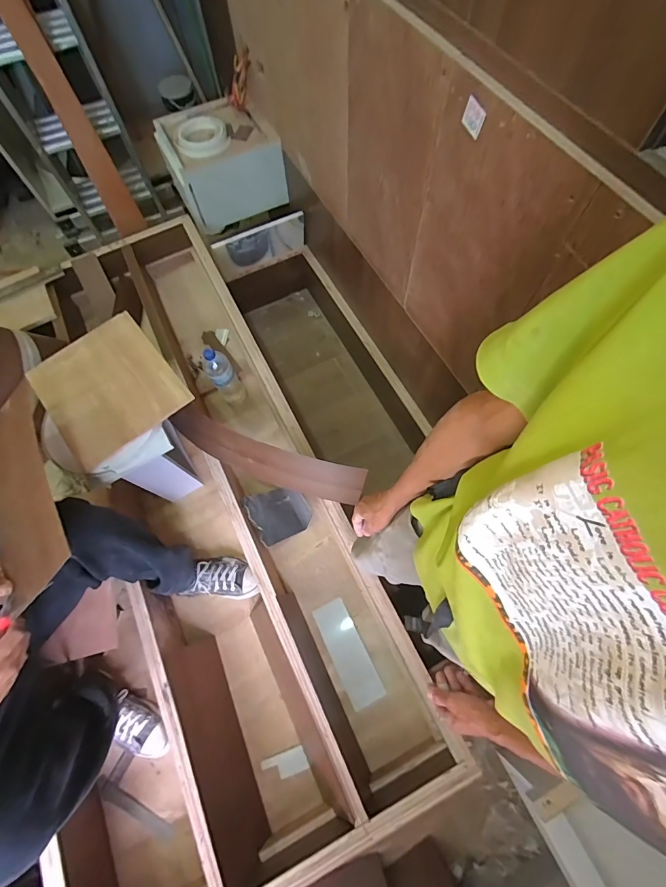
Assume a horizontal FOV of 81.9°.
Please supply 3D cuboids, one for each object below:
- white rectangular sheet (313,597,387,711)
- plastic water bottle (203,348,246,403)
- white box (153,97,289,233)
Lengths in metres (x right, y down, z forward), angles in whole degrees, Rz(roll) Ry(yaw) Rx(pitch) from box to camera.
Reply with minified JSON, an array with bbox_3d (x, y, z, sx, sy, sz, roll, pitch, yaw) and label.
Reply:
[{"bbox_3d":[0.039,0.558,1.031,0.091,0.011,0.256,-27,67,-6],"label":"white rectangular sheet"},{"bbox_3d":[-0.341,-0.212,1.198,0.078,0.245,0.085,0,67,1],"label":"plastic water bottle"},{"bbox_3d":[-0.418,-1.068,1.487,0.422,0.282,0.283,-17,68,-5],"label":"white box"}]

